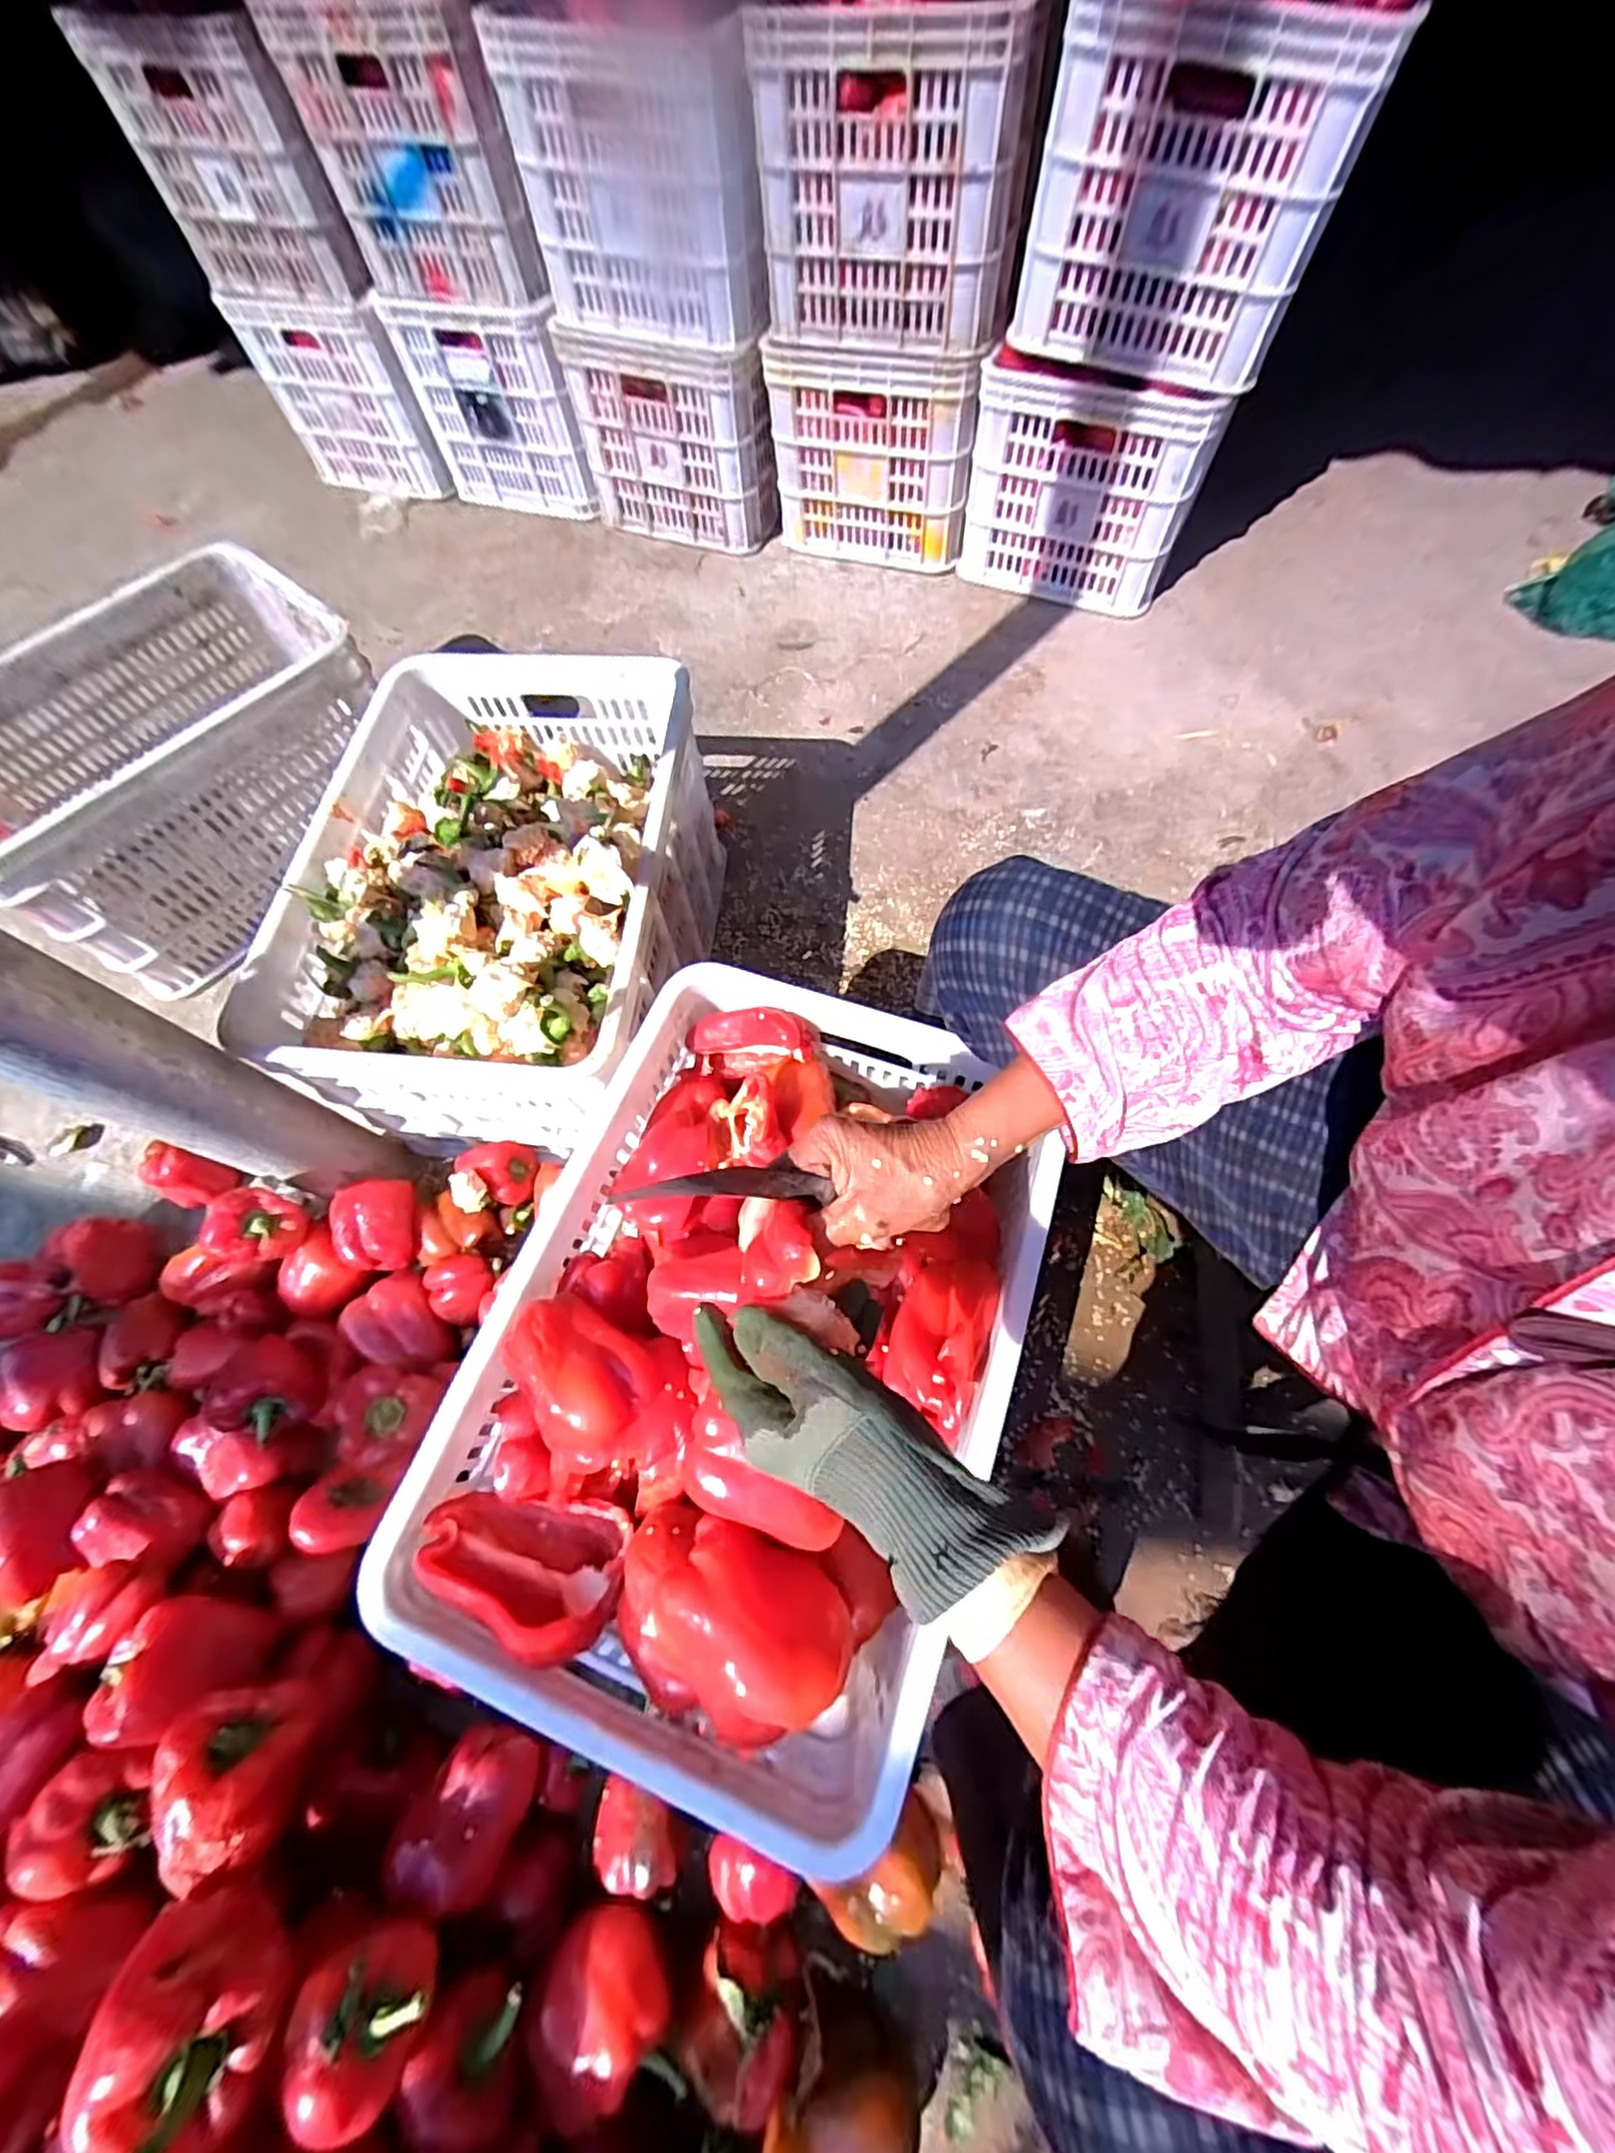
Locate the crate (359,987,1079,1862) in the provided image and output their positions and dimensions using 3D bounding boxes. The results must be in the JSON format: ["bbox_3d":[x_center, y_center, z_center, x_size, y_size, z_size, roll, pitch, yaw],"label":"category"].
[{"bbox_3d":[-0.046,0.179,0.533,0.351,0.138,0.515,18,68,9],"label":"crate"}]

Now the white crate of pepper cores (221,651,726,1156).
[{"bbox_3d":[-0.321,-0.203,0.782,0.363,0.253,0.513,3,66,3],"label":"white crate of pepper cores"}]

